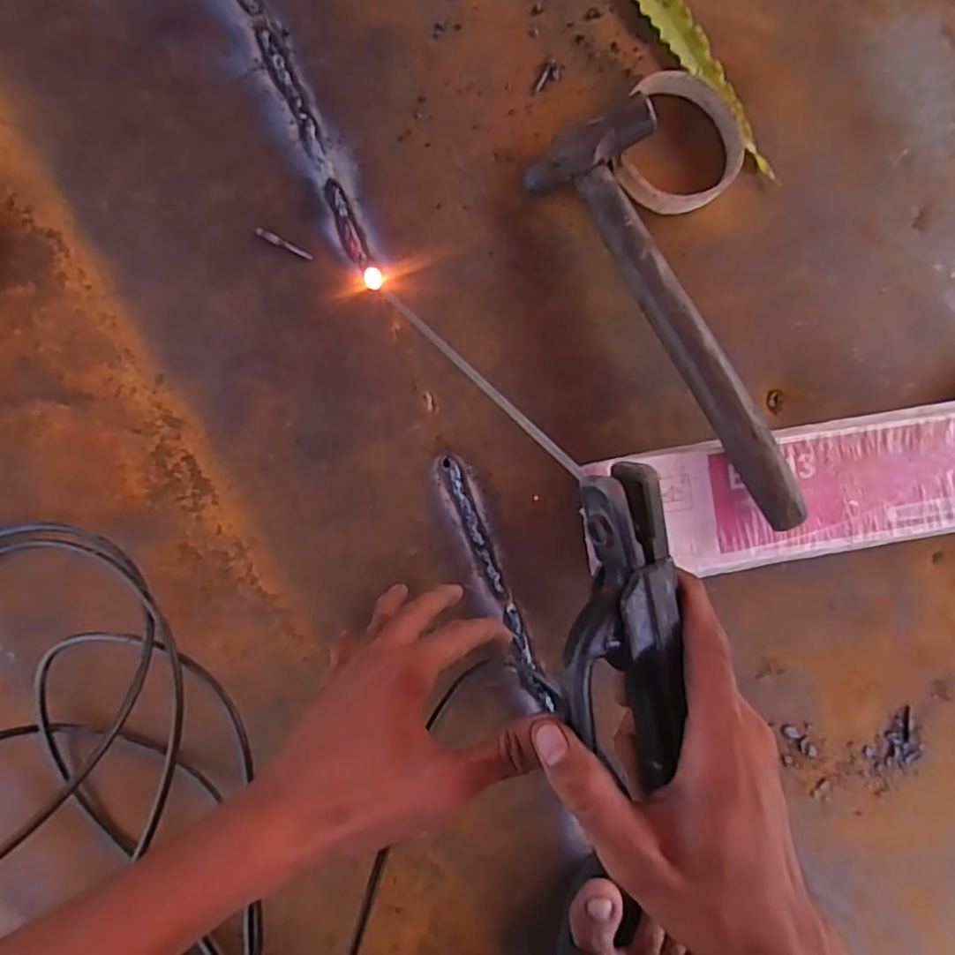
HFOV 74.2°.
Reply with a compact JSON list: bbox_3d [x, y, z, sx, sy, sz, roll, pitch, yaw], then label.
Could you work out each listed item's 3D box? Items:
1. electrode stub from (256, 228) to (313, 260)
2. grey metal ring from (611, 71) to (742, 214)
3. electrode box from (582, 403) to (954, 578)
[{"bbox_3d":[-0.123,-0.149,0.402,0.038,0.004,0.005,27,88,-7],"label":"electrode stub"},{"bbox_3d":[0.140,-0.229,0.434,0.082,0.016,0.094,15,90,-7],"label":"grey metal ring"},{"bbox_3d":[0.241,0.005,0.434,0.338,0.040,0.093,-6,93,-7],"label":"electrode box"}]

